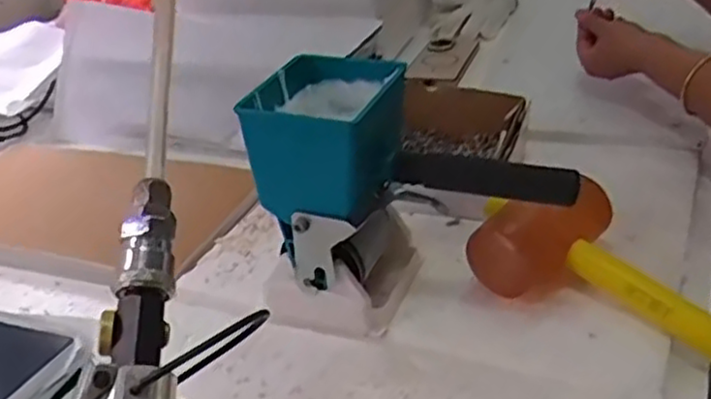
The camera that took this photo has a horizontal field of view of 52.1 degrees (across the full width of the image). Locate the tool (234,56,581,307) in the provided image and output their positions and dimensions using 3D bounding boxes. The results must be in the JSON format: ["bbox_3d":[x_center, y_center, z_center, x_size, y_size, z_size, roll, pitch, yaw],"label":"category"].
[{"bbox_3d":[0.043,0.003,0.538,0.223,0.174,0.113,9,32,24],"label":"tool"}]

